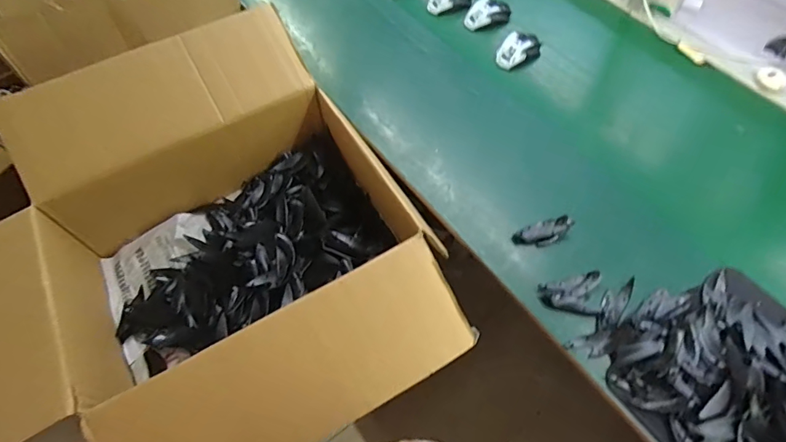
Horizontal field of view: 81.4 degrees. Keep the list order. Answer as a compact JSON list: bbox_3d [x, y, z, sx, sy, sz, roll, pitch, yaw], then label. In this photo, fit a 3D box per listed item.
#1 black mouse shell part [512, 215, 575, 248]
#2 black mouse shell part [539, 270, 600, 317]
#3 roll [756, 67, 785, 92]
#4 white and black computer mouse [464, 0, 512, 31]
[{"bbox_3d":[0.254,0.020,0.769,0.098,0.020,0.041,-15,60,-7],"label":"black mouse shell part"},{"bbox_3d":[0.278,0.108,0.722,0.087,0.015,0.071,11,60,8],"label":"black mouse shell part"},{"bbox_3d":[0.762,-0.284,0.916,0.051,0.024,0.051,-1,59,1],"label":"roll"},{"bbox_3d":[0.217,-0.479,1.048,0.113,0.033,0.066,-14,59,-3],"label":"white and black computer mouse"}]

